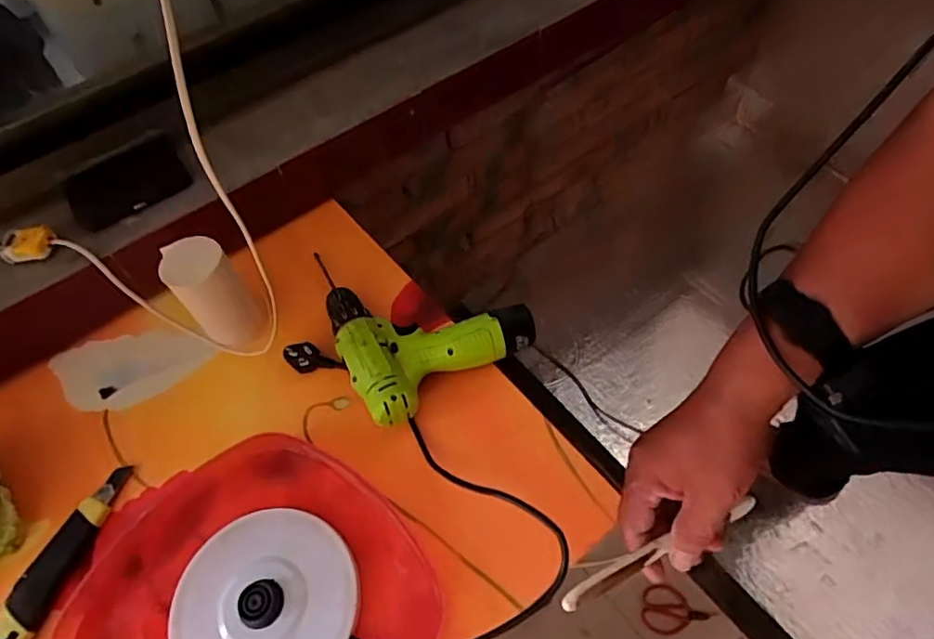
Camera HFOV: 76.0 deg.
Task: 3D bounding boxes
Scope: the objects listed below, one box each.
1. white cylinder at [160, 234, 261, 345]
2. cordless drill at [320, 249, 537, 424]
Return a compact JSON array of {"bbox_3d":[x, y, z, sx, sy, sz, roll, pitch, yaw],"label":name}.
[{"bbox_3d":[-0.259,-0.022,0.619,0.059,0.132,0.061,-1,57,2],"label":"white cylinder"},{"bbox_3d":[-0.051,-0.005,0.645,0.185,0.052,0.188,-26,59,-13],"label":"cordless drill"}]

